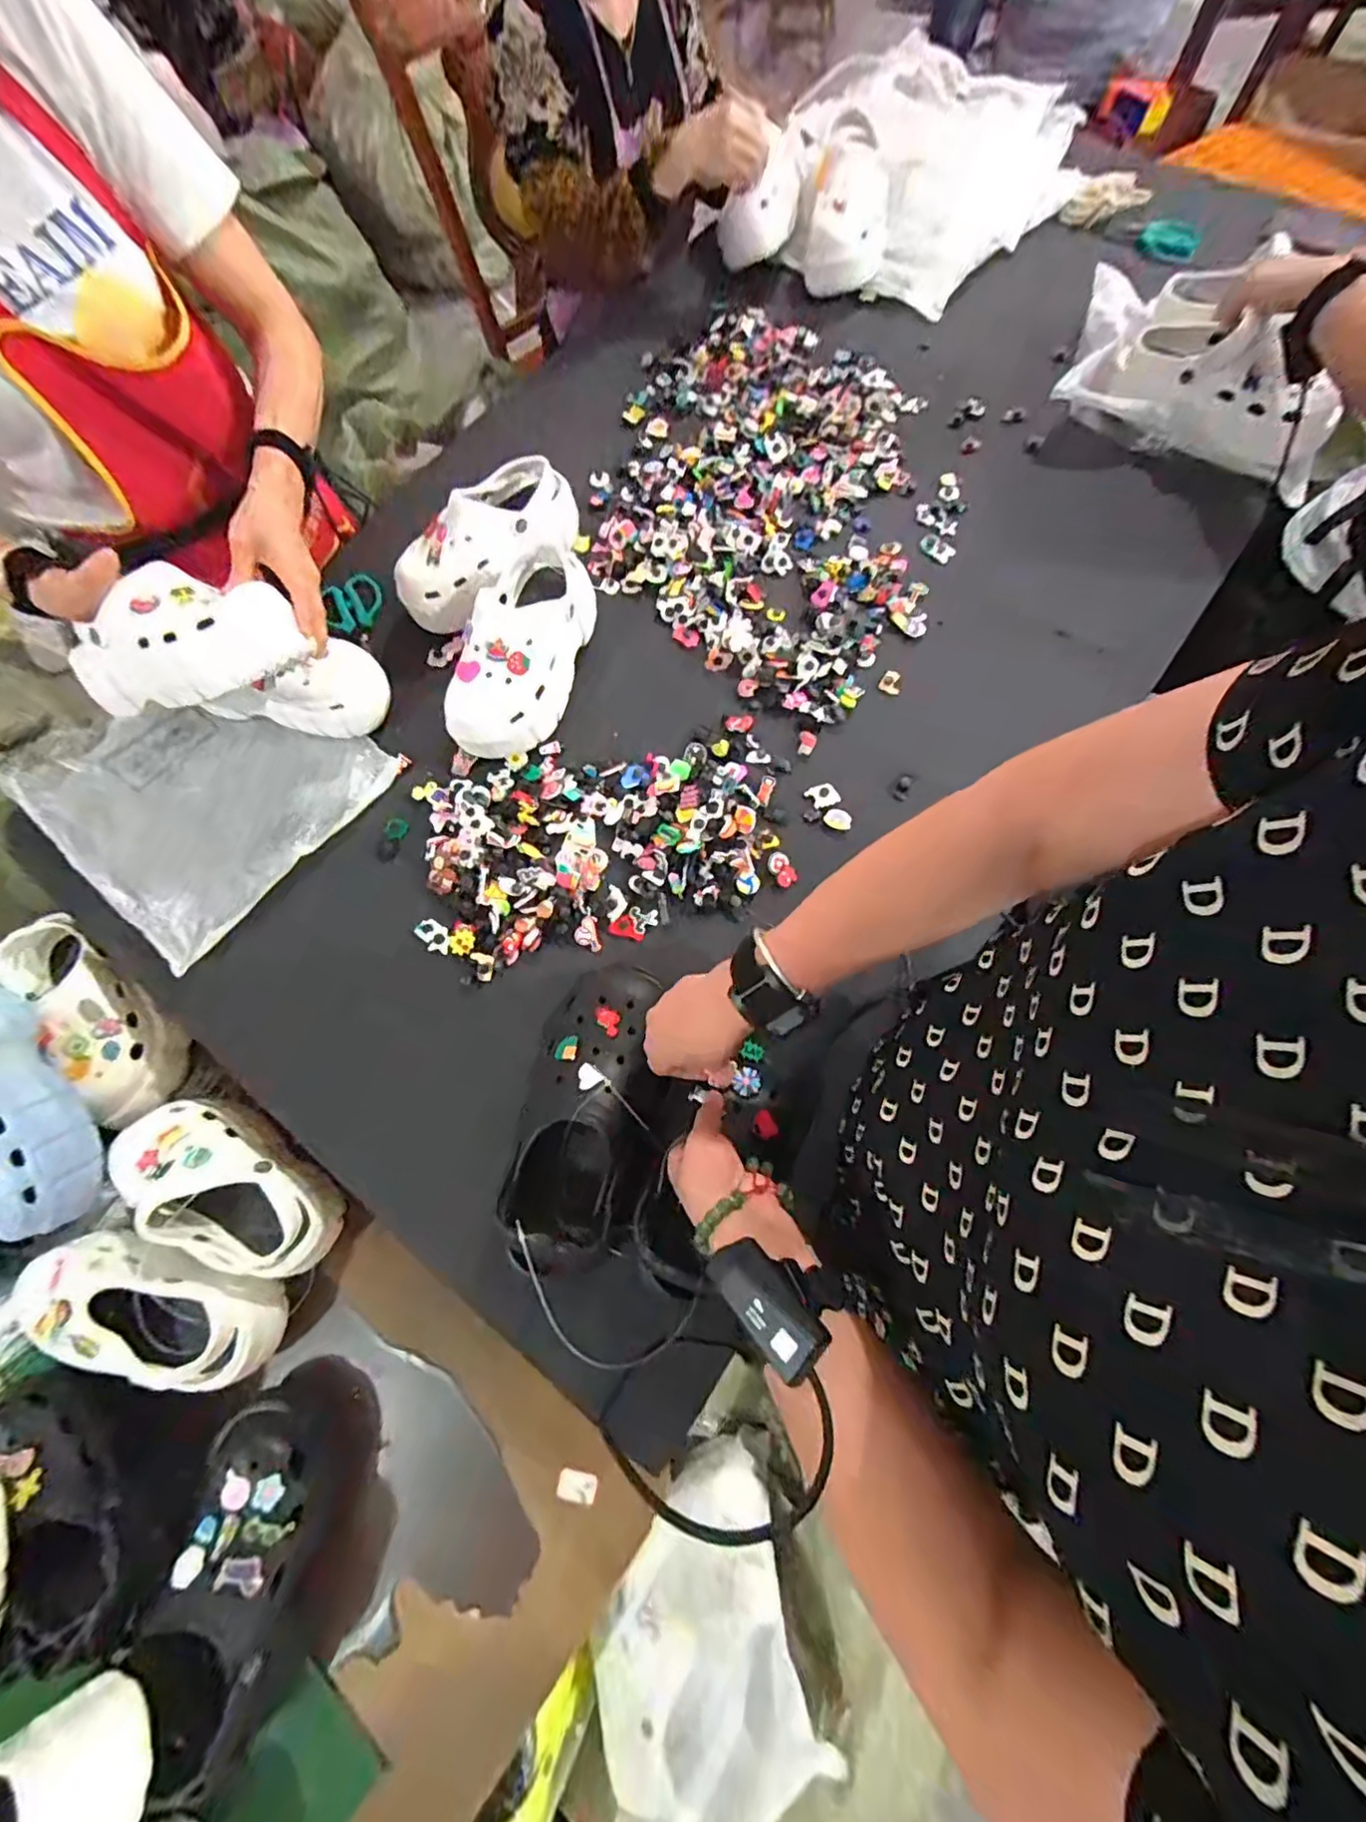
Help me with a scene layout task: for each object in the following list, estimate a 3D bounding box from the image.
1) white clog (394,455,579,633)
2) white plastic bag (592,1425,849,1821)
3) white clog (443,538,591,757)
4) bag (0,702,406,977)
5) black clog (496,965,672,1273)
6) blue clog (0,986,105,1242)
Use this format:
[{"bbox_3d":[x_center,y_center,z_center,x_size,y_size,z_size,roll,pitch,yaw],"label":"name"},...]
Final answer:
[{"bbox_3d":[-0.239,-0.454,0.767,0.104,0.106,0.250,38,76,13],"label":"white clog"},{"bbox_3d":[0.022,0.854,0.726,0.243,0.183,0.302,-12,72,-3],"label":"white plastic bag"},{"bbox_3d":[-0.184,-0.296,0.717,0.113,0.087,0.241,15,73,6],"label":"white clog"},{"bbox_3d":[-0.568,-0.151,0.722,0.350,0.037,0.325,36,76,12],"label":"bag"},{"bbox_3d":[-0.077,0.171,0.548,0.117,0.106,0.249,9,72,4],"label":"black clog"},{"bbox_3d":[-0.690,0.200,0.617,0.115,0.102,0.263,-29,87,-8],"label":"blue clog"}]

